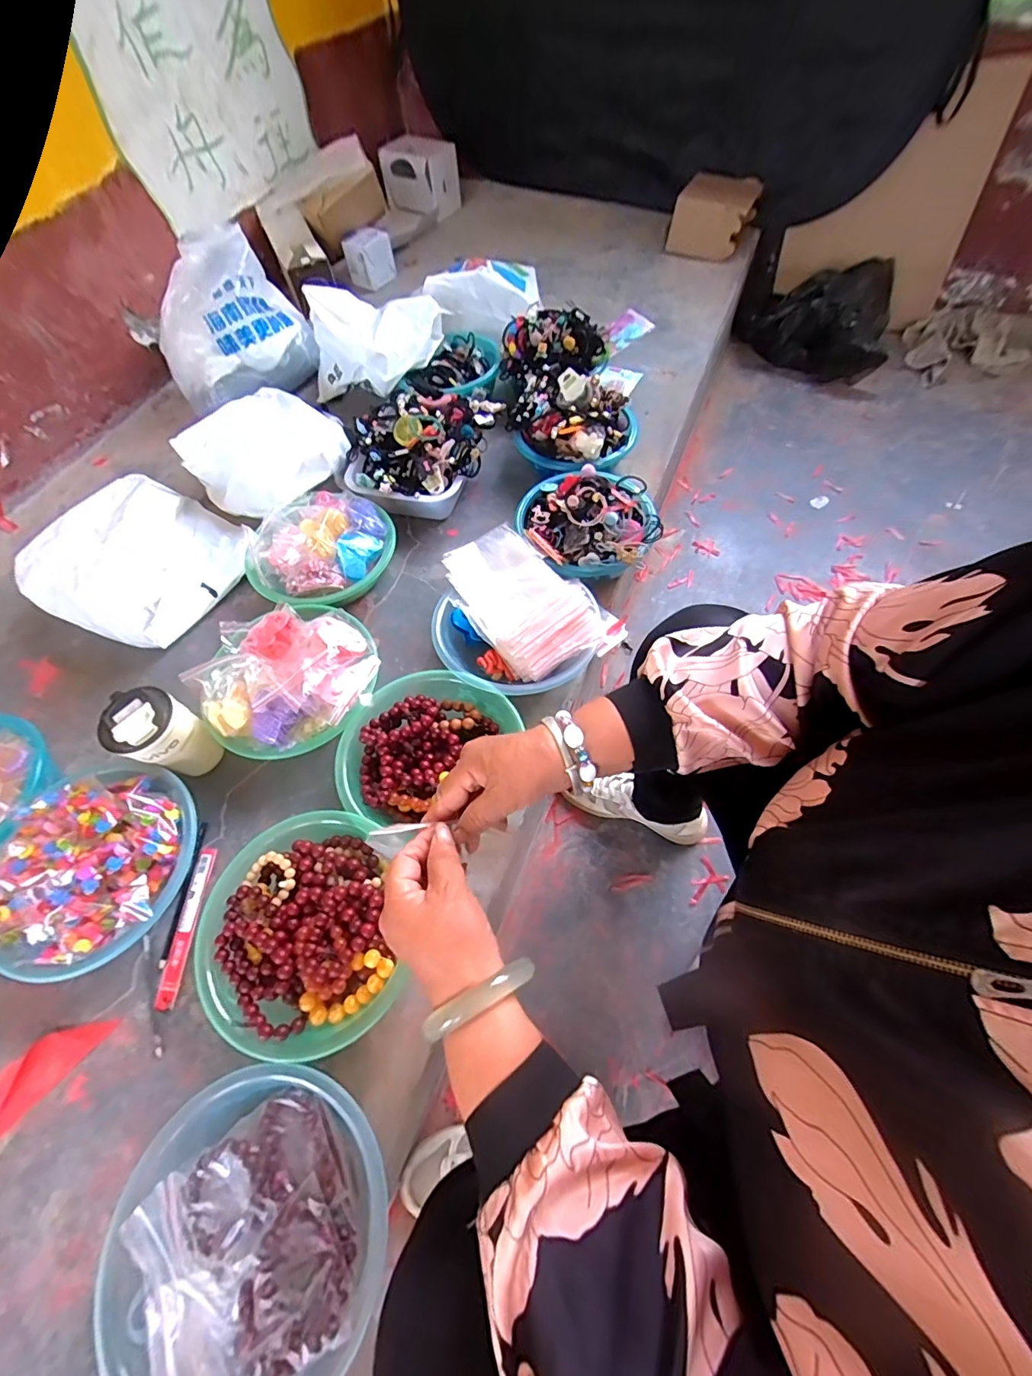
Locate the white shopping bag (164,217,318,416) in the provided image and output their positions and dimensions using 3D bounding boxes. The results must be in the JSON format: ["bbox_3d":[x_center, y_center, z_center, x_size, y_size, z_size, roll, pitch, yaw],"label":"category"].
[{"bbox_3d":[-0.614,-0.782,1.052,0.317,0.210,0.198,-33,65,-13],"label":"white shopping bag"}]

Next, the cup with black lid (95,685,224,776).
[{"bbox_3d":[-0.458,0.063,0.644,0.089,0.143,0.079,22,66,14],"label":"cup with black lid"}]

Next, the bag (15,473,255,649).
[{"bbox_3d":[-0.636,-0.232,0.830,0.305,0.103,0.297,21,66,14],"label":"bag"}]

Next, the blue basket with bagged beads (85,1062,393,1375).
[{"bbox_3d":[-0.232,0.488,0.446,0.231,0.072,0.229,-1,62,3],"label":"blue basket with bagged beads"}]

